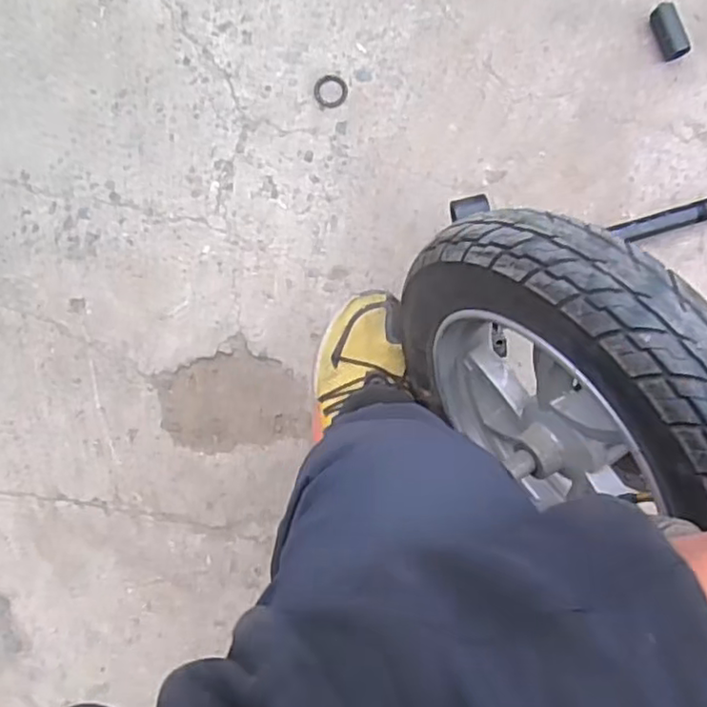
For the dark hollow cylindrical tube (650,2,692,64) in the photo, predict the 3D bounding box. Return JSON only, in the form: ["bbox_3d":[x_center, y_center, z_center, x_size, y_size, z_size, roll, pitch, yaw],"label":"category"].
[{"bbox_3d":[0.386,-0.395,0.797,0.030,0.024,0.065,-23,85,-5],"label":"dark hollow cylindrical tube"}]

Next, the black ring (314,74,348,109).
[{"bbox_3d":[-0.027,-0.314,0.778,0.040,0.007,0.040,0,83,-2],"label":"black ring"}]

